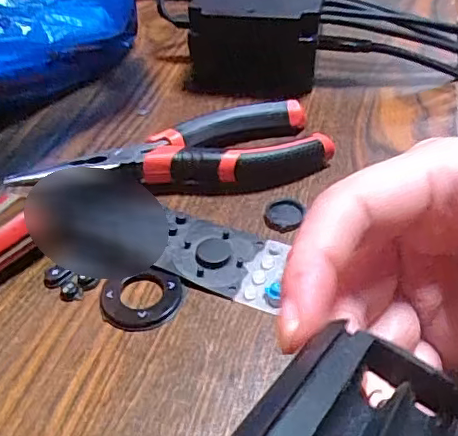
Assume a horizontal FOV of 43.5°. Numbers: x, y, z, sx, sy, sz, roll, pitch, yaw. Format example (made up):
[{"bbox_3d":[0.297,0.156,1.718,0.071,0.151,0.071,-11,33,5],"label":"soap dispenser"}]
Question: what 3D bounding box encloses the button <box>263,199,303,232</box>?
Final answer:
[{"bbox_3d":[0.026,-0.002,0.271,0.017,0.004,0.020,7,44,11],"label":"button"}]

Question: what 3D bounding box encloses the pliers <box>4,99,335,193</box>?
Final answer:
[{"bbox_3d":[-0.027,-0.030,0.291,0.151,0.017,0.050,-13,44,-10],"label":"pliers"}]

